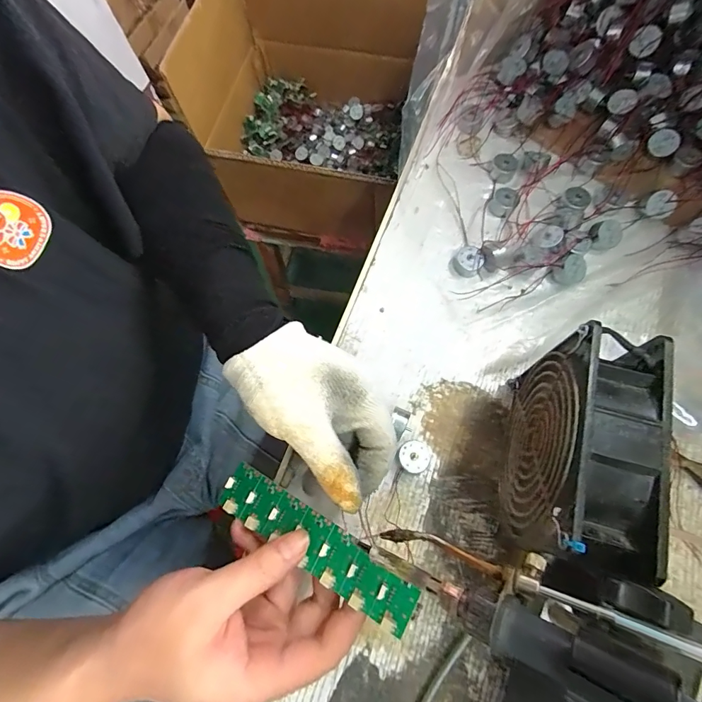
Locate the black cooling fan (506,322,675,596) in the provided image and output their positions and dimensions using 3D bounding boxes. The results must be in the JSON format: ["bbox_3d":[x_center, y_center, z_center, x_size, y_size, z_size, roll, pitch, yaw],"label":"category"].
[{"bbox_3d":[0.129,0.061,0.246,0.051,0.119,0.121,15,73,9],"label":"black cooling fan"}]

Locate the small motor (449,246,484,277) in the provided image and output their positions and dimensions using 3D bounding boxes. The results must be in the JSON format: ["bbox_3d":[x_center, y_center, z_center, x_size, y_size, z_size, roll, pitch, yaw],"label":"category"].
[{"bbox_3d":[0.101,-0.078,0.347,0.025,0.015,0.021,28,74,11],"label":"small motor"}]

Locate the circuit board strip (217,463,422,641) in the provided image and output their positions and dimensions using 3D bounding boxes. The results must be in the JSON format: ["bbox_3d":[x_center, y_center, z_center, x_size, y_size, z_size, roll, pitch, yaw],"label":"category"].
[{"bbox_3d":[-0.024,0.114,0.240,0.137,0.005,0.030,25,73,25],"label":"circuit board strip"}]

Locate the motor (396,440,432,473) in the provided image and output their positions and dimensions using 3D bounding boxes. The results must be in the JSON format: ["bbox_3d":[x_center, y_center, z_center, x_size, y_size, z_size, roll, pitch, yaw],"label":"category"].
[{"bbox_3d":[0.047,0.079,0.299,0.023,0.014,0.023,-1,71,1],"label":"motor"}]

